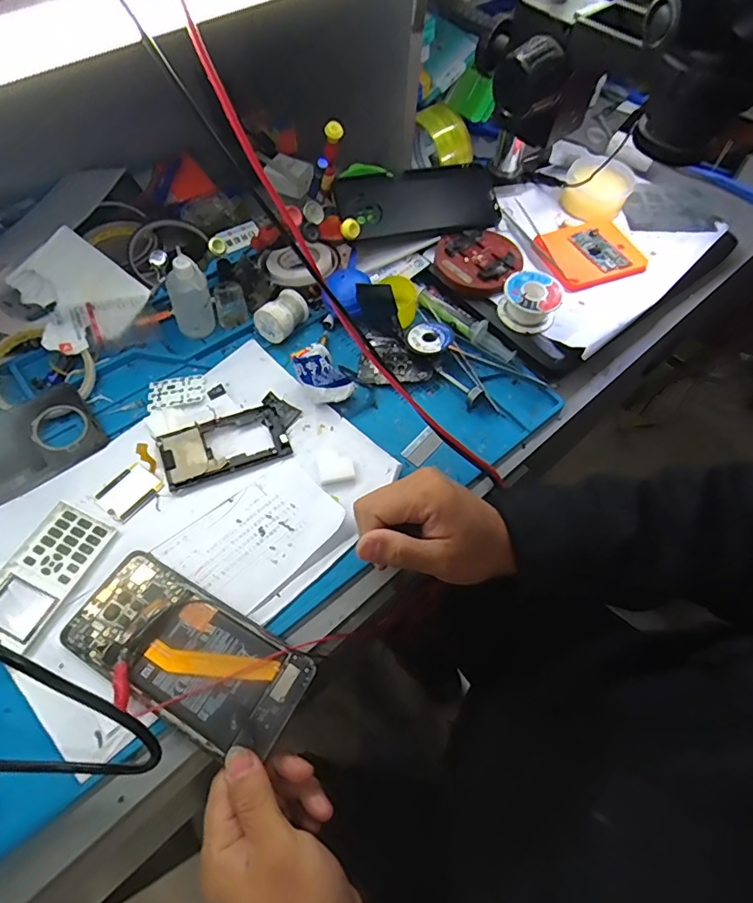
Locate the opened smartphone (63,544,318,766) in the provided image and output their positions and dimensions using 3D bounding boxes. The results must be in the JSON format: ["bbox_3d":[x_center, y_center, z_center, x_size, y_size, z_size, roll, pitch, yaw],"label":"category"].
[{"bbox_3d":[-0.128,0.133,0.329,0.163,0.010,0.078,24,62,14],"label":"opened smartphone"}]

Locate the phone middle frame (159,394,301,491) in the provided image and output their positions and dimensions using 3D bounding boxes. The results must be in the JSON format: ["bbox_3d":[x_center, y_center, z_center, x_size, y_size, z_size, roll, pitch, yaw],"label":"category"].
[{"bbox_3d":[-0.122,-0.011,0.421,0.117,0.012,0.058,-19,62,-13],"label":"phone middle frame"}]

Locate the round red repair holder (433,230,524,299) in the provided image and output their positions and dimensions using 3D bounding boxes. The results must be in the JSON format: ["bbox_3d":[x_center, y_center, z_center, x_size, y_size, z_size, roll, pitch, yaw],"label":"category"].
[{"bbox_3d":[0.104,-0.197,0.508,0.085,0.018,0.087,1,60,-2],"label":"round red repair holder"}]

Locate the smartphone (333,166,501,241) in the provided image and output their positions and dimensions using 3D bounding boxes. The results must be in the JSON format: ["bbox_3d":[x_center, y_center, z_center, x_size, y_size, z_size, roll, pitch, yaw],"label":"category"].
[{"bbox_3d":[0.046,-0.266,0.534,0.175,0.017,0.081,-6,82,-6],"label":"smartphone"}]

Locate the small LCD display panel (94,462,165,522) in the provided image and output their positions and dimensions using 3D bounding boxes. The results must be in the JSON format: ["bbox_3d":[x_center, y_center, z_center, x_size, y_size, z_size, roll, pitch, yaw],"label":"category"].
[{"bbox_3d":[-0.199,0.032,0.398,0.035,0.004,0.043,35,64,17],"label":"small LCD display panel"}]

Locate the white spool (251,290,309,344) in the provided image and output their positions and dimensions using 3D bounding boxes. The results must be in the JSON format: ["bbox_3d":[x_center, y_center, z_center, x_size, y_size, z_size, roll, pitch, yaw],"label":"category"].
[{"bbox_3d":[-0.092,-0.134,0.476,0.037,0.032,0.046,21,61,10],"label":"white spool"}]

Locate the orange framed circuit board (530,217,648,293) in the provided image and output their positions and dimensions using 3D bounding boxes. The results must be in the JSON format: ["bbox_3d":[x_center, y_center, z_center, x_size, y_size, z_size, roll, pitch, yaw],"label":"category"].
[{"bbox_3d":[0.228,-0.218,0.537,0.112,0.016,0.085,-20,63,-14],"label":"orange framed circuit board"}]

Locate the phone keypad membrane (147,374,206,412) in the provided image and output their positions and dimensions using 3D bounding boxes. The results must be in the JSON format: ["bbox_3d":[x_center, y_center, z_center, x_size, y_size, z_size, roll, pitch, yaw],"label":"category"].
[{"bbox_3d":[-0.181,-0.053,0.447,0.049,0.006,0.036,-11,61,-9],"label":"phone keypad membrane"}]

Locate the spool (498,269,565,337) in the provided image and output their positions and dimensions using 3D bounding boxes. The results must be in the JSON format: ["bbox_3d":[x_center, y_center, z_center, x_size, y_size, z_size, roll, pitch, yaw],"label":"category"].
[{"bbox_3d":[0.150,-0.147,0.483,0.054,0.033,0.054,1,60,-2],"label":"spool"}]

